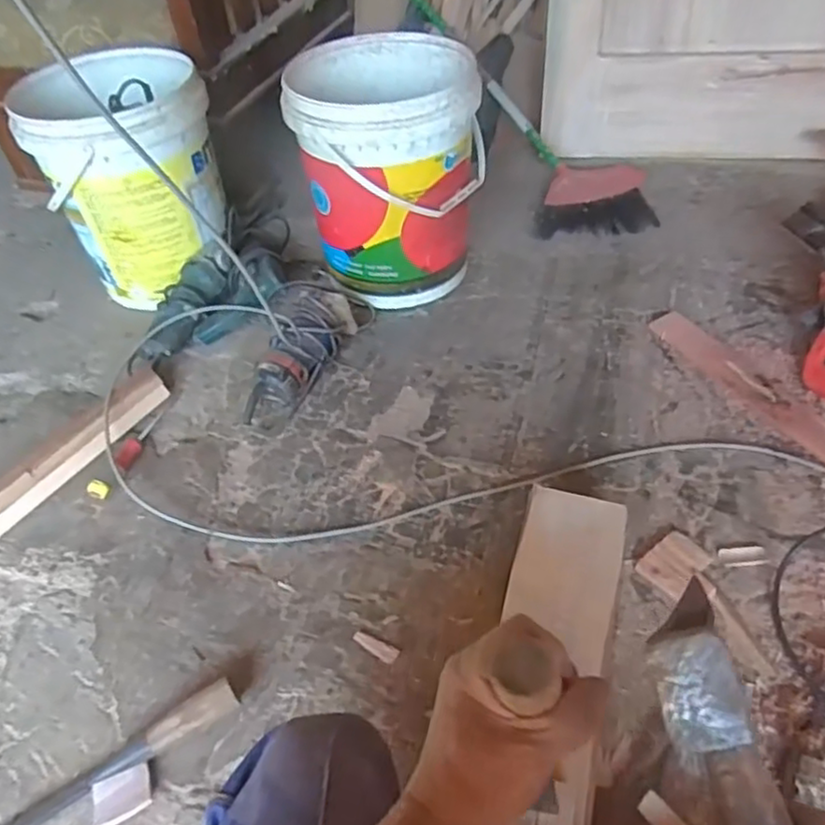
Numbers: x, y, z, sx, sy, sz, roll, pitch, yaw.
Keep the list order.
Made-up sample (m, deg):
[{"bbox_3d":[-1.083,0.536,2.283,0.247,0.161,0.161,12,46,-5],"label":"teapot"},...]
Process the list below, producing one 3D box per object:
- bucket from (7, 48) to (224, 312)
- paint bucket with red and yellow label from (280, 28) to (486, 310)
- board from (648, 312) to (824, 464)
[{"bbox_3d":[-0.489,-0.420,1.244,0.291,0.370,0.315,-15,48,-7],"label":"bucket"},{"bbox_3d":[-0.037,-0.415,1.188,0.301,0.353,0.299,-7,47,0],"label":"paint bucket with red and yellow label"},{"bbox_3d":[0.524,-0.012,0.992,0.067,0.011,0.471,-25,48,-13],"label":"board"}]

